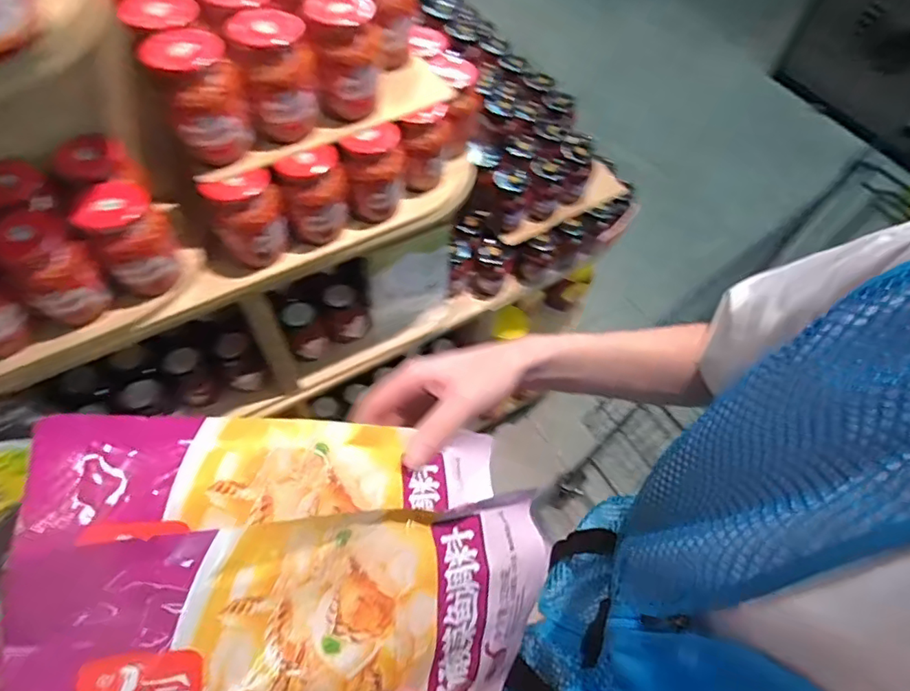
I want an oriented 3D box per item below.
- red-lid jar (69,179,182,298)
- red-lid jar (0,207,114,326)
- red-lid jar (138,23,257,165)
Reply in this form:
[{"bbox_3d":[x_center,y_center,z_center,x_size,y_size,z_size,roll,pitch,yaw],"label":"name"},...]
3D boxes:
[{"bbox_3d":[-0.358,-0.119,0.613,0.075,0.113,0.072,1,58,-1],"label":"red-lid jar"},{"bbox_3d":[-0.428,-0.079,0.587,0.061,0.117,0.073,35,64,18],"label":"red-lid jar"},{"bbox_3d":[-0.268,-0.266,0.583,0.075,0.109,0.076,1,58,-1],"label":"red-lid jar"}]

